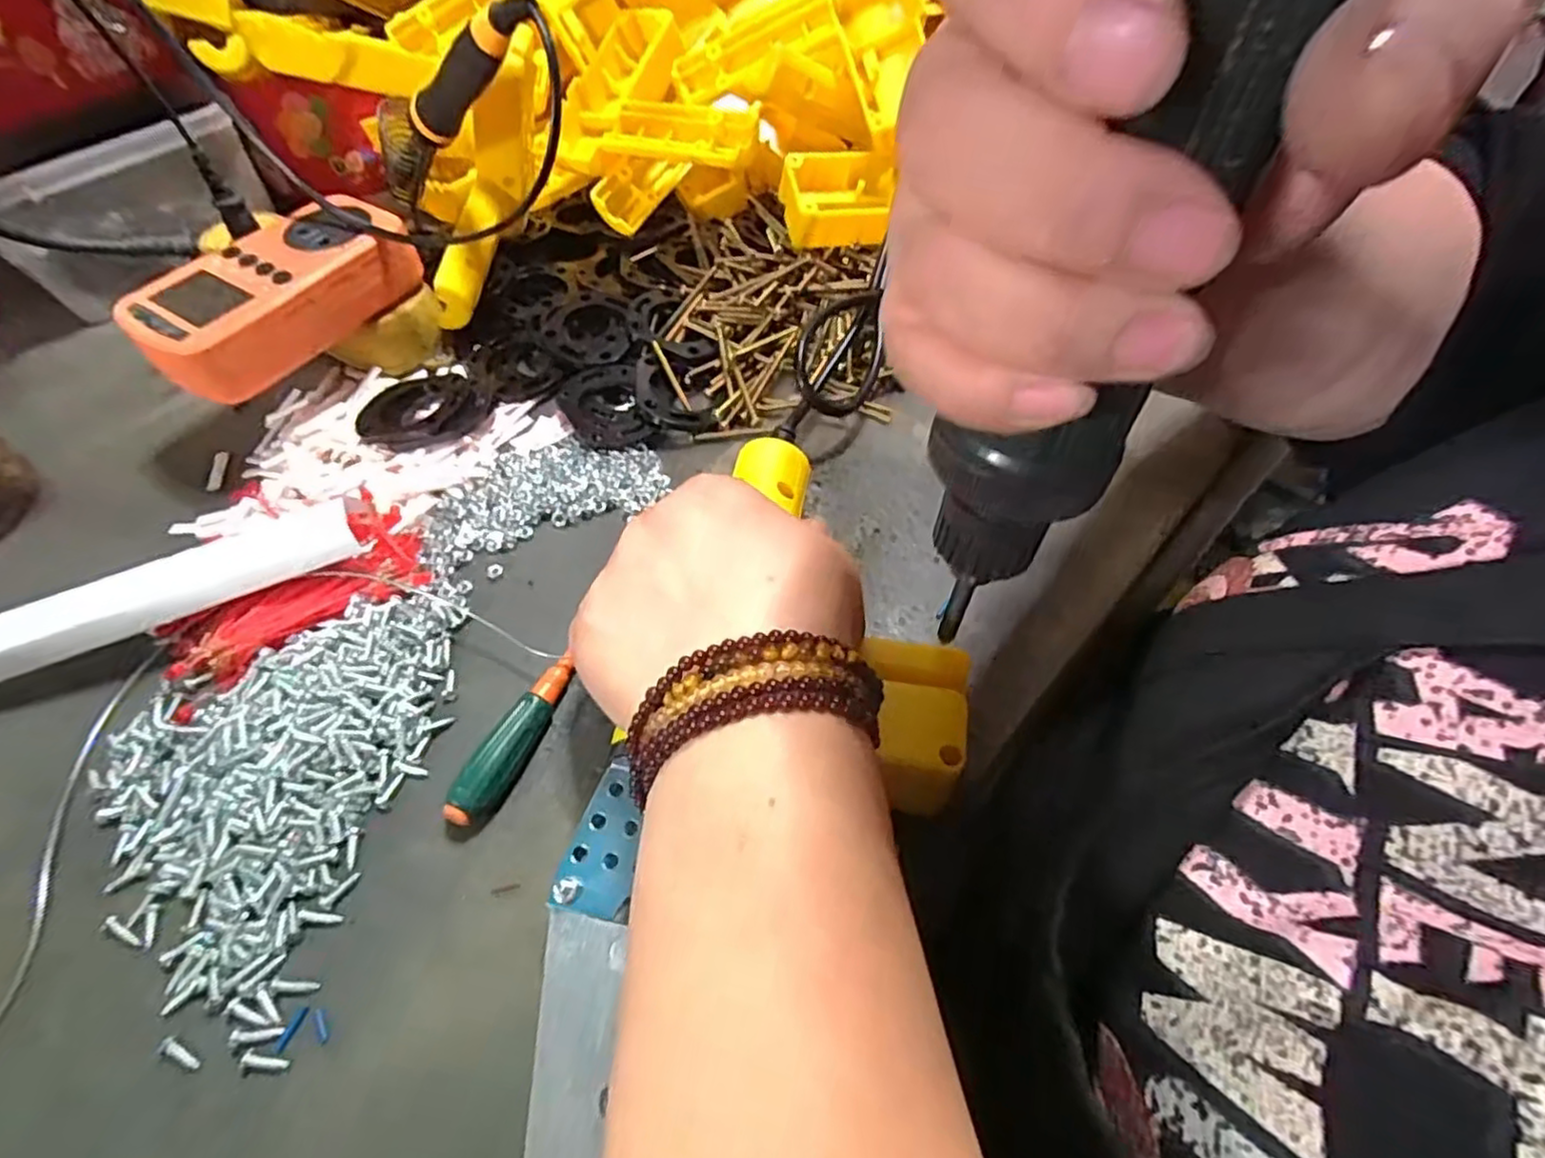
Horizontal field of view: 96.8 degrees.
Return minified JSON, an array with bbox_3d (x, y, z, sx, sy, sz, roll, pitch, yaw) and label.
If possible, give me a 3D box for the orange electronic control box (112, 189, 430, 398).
[{"bbox_3d":[-0.243,-0.142,0.340,0.064,0.032,0.129,31,62,21],"label":"orange electronic control box"}]

